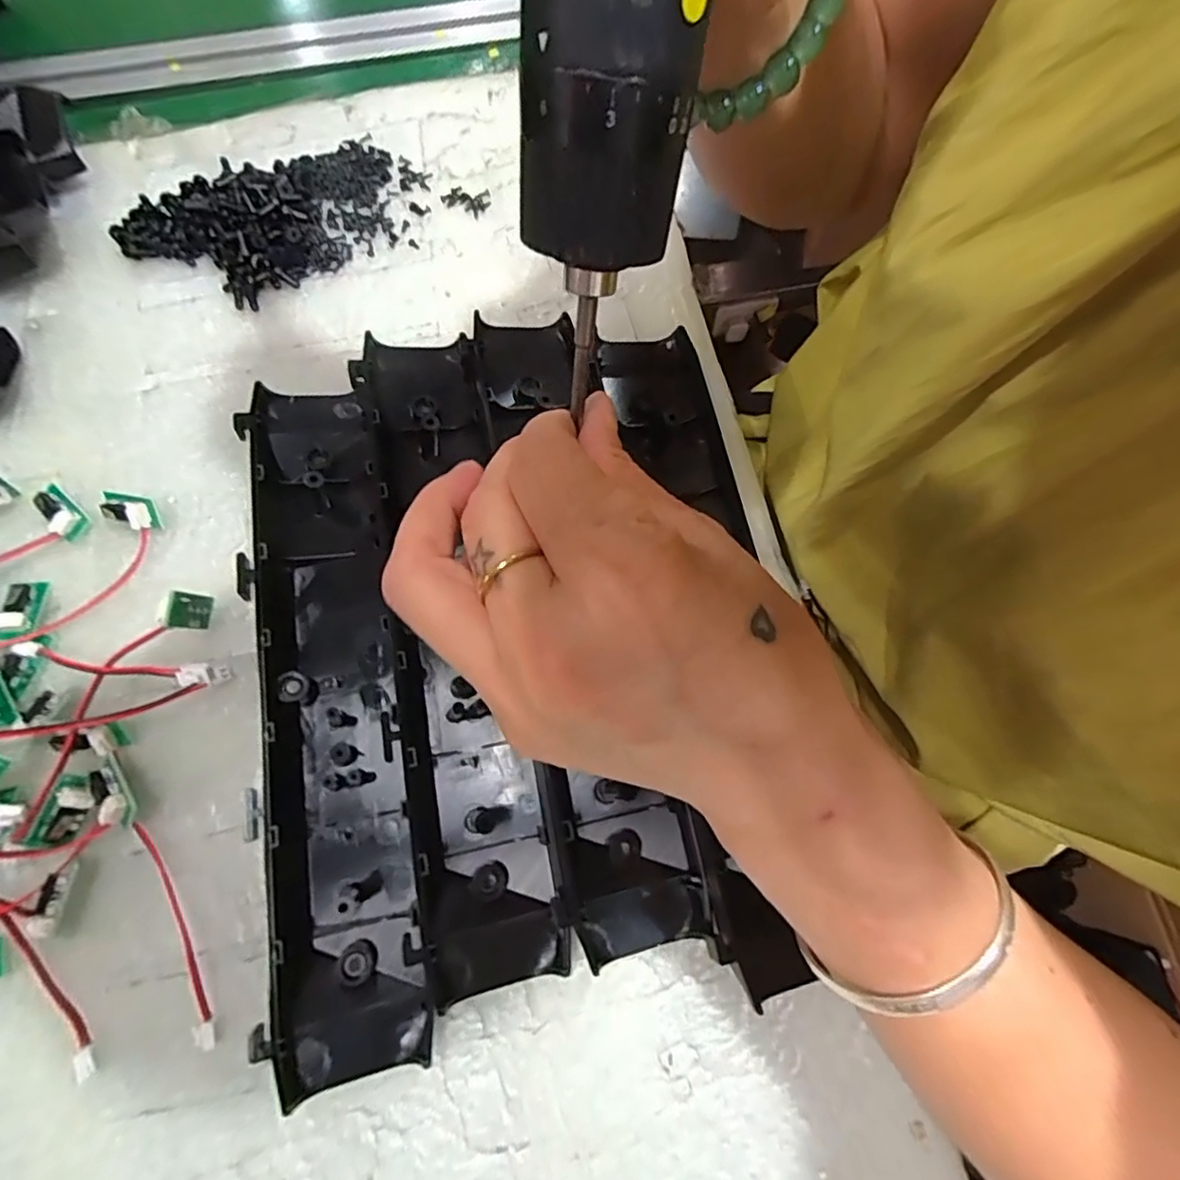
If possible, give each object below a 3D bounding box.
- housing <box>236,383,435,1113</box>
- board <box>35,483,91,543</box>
[{"bbox_3d":[-0.111,0.037,0.237,0.061,0.023,0.271,-12,73,-2],"label":"housing"},{"bbox_3d":[-0.243,-0.036,0.268,0.027,0.005,0.014,46,58,-1],"label":"board"}]

